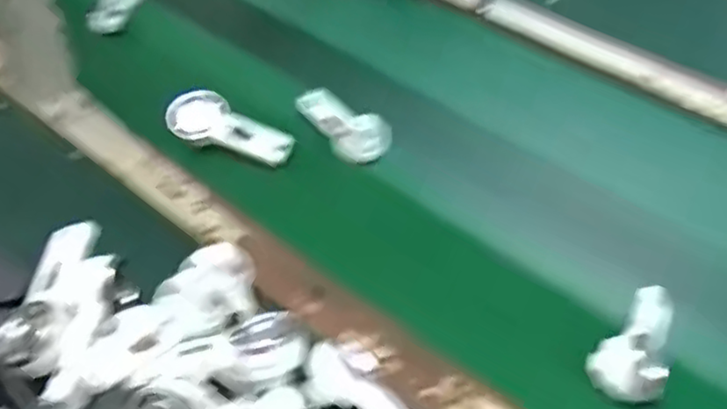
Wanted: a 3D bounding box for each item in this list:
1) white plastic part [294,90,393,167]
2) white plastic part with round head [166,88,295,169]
[{"bbox_3d":[-0.022,-0.074,0.586,0.047,0.021,0.095,-29,53,-31],"label":"white plastic part"},{"bbox_3d":[-0.105,-0.060,0.551,0.098,0.019,0.046,22,43,-8],"label":"white plastic part with round head"}]

